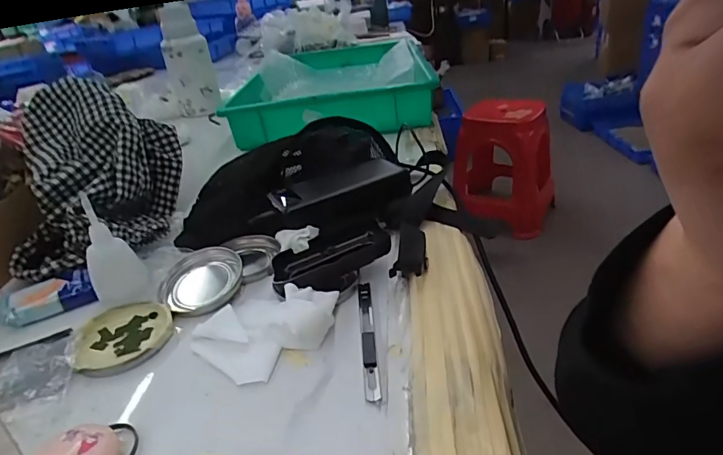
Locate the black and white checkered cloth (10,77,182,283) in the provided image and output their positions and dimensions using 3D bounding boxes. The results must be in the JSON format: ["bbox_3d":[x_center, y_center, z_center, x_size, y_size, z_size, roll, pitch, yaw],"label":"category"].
[{"bbox_3d":[-0.306,-0.068,0.532,0.183,0.151,0.188,-19,32,-21],"label":"black and white checkered cloth"}]

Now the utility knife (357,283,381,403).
[{"bbox_3d":[0.005,0.082,0.362,0.011,0.007,0.124,-6,30,0],"label":"utility knife"}]

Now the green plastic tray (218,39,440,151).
[{"bbox_3d":[-0.050,-0.302,1.001,0.351,0.110,0.564,-4,30,3],"label":"green plastic tray"}]

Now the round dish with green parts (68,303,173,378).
[{"bbox_3d":[-0.198,0.090,0.392,0.074,0.011,0.079,-17,31,-18],"label":"round dish with green parts"}]

